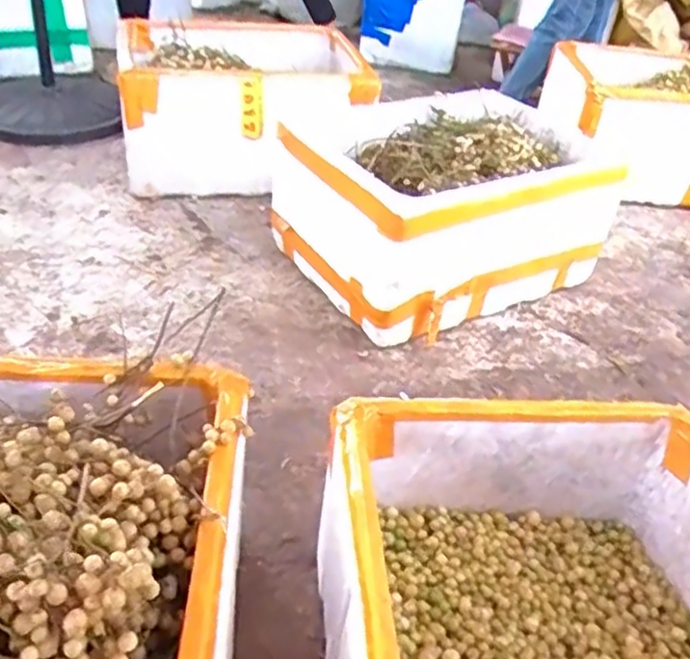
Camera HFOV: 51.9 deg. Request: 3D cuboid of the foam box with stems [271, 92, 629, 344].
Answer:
[{"bbox_3d":[0.206,-0.255,1.453,0.601,0.275,0.401,-17,43,-29],"label":"foam box with stems"}]

